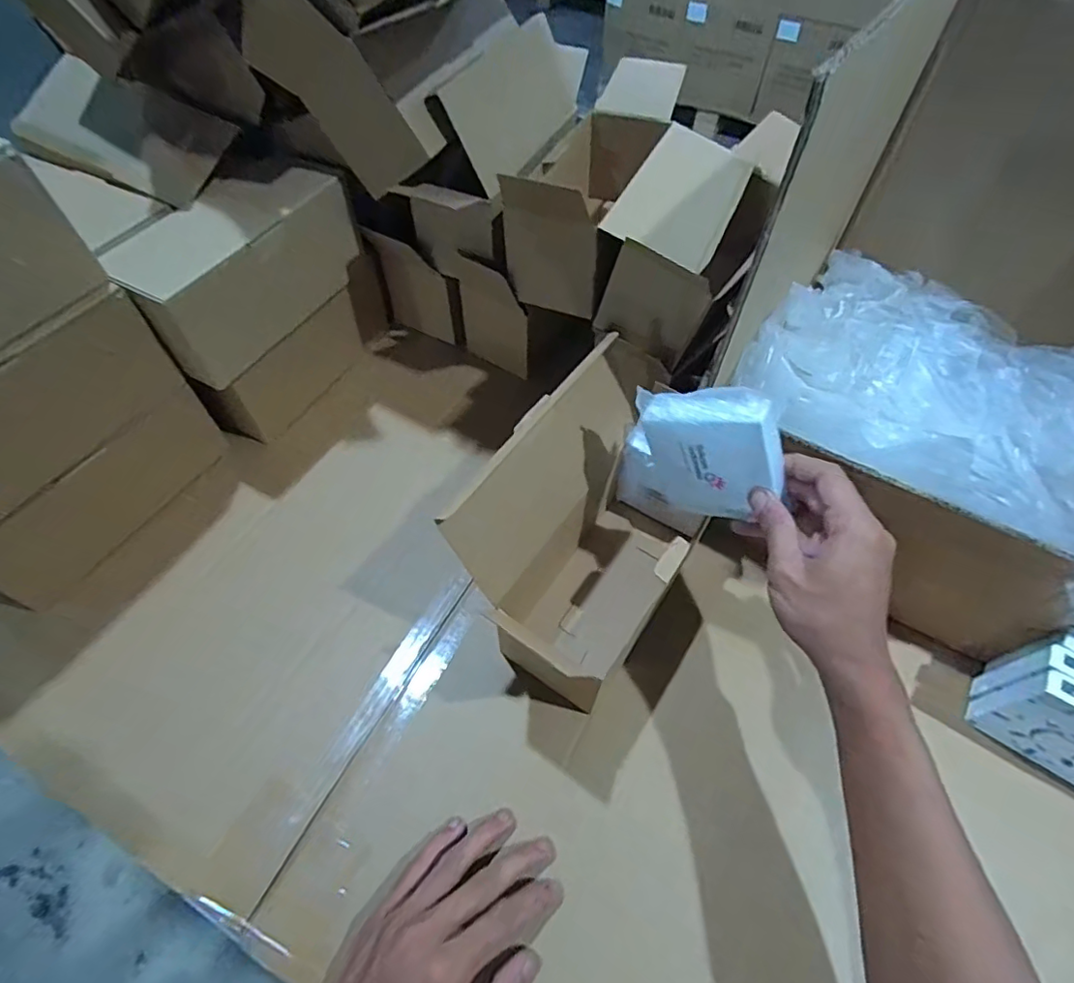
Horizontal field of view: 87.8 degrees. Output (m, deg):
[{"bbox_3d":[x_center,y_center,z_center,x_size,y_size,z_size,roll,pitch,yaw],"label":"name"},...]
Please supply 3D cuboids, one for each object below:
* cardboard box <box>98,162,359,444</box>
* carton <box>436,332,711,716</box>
[{"bbox_3d":[-0.273,-0.185,0.558,0.092,0.189,0.217,24,60,15],"label":"cardboard box"},{"bbox_3d":[0.048,0.027,0.437,0.135,0.161,0.215,30,62,18],"label":"carton"}]

